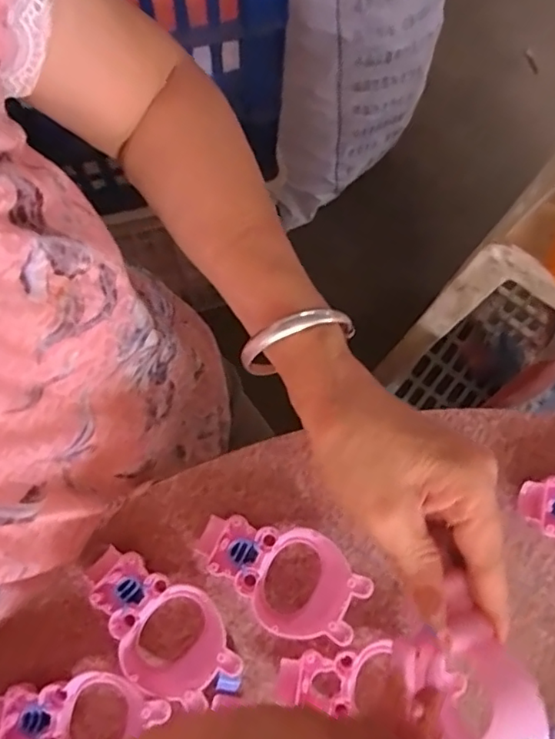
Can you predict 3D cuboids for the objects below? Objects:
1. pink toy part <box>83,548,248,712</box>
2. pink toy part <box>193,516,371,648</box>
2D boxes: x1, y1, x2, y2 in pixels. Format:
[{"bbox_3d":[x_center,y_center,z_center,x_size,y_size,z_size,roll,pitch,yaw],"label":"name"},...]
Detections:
[{"bbox_3d":[-0.071,0.151,0.341,0.101,0.027,0.057,38,77,8],"label":"pink toy part"},{"bbox_3d":[0.001,0.124,0.349,0.102,0.026,0.058,25,76,5],"label":"pink toy part"}]

